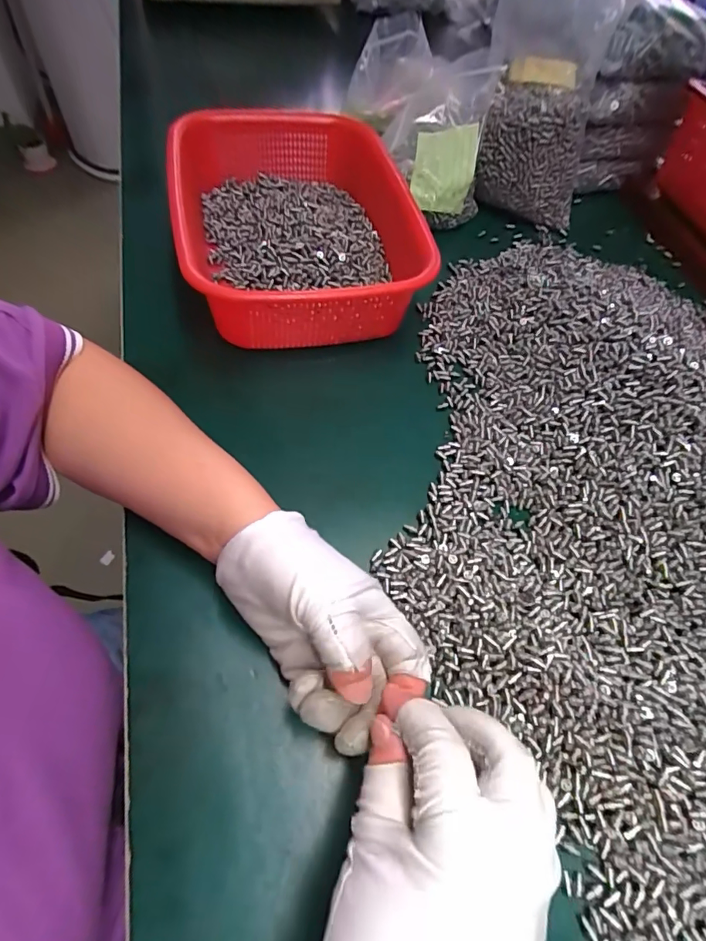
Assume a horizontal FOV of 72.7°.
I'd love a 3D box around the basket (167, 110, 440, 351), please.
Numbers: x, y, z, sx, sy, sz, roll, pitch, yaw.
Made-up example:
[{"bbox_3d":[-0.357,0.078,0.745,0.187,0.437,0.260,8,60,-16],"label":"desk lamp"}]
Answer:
[{"bbox_3d":[-0.049,-0.226,0.451,0.205,0.084,0.281,-9,60,-11],"label":"basket"}]

